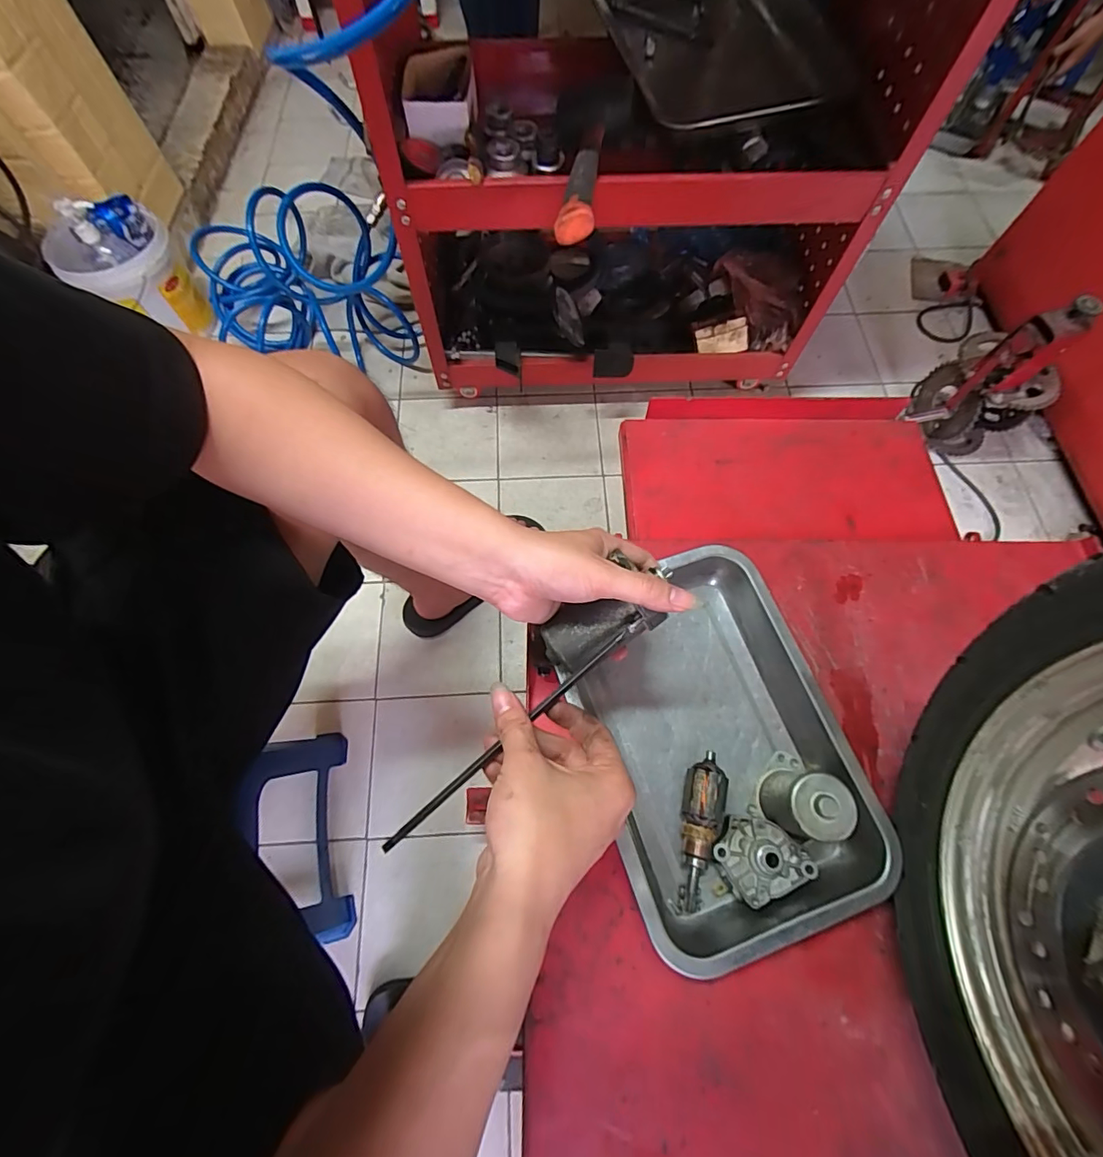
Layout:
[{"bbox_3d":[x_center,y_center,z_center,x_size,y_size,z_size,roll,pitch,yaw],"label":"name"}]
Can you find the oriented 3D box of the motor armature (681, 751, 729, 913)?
[{"bbox_3d":[0.124,0.208,0.415,0.032,0.031,0.117,14,69,5],"label":"motor armature"}]

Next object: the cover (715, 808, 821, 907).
[{"bbox_3d":[0.172,0.233,0.415,0.064,0.025,0.063,-31,72,-11],"label":"cover"}]

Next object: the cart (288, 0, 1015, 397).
[{"bbox_3d":[0.099,-0.694,0.747,0.766,0.677,0.625,-8,69,-3],"label":"cart"}]

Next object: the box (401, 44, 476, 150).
[{"bbox_3d":[-0.158,-0.703,0.713,0.090,0.054,0.198,0,66,-1],"label":"box"}]

